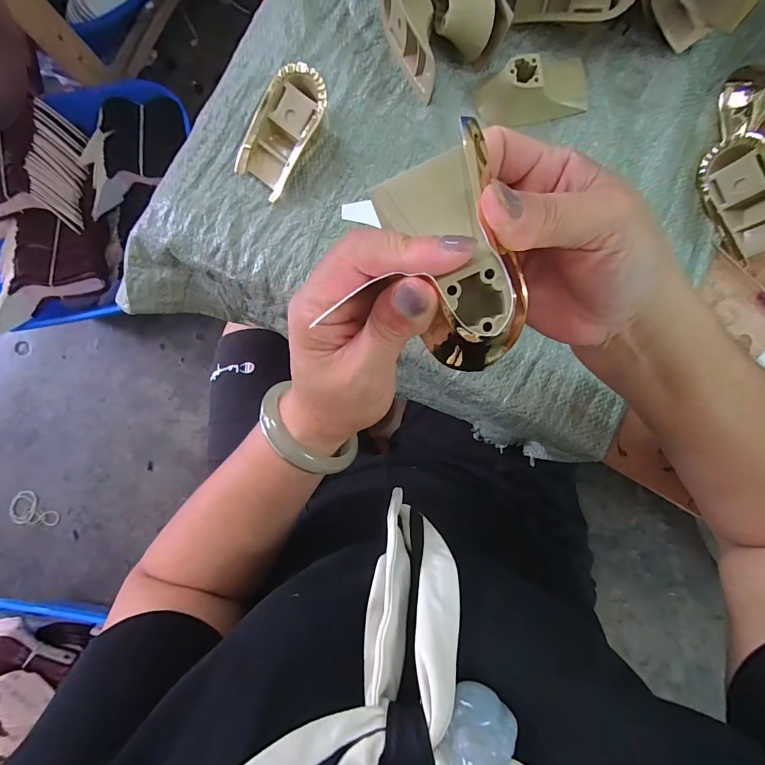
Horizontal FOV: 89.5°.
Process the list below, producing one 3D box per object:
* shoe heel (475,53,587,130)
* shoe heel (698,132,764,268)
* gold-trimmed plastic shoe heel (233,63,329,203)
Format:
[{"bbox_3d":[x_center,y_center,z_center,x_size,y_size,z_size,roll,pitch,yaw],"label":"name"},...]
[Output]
[{"bbox_3d":[0.120,-0.228,0.299,0.083,0.027,0.041,-12,89,2],"label":"shoe heel"},{"bbox_3d":[0.271,-0.135,0.287,0.019,0.041,0.090,-26,88,2],"label":"shoe heel"},{"bbox_3d":[-0.078,-0.195,0.299,0.047,0.030,0.085,40,91,3],"label":"gold-trimmed plastic shoe heel"}]

